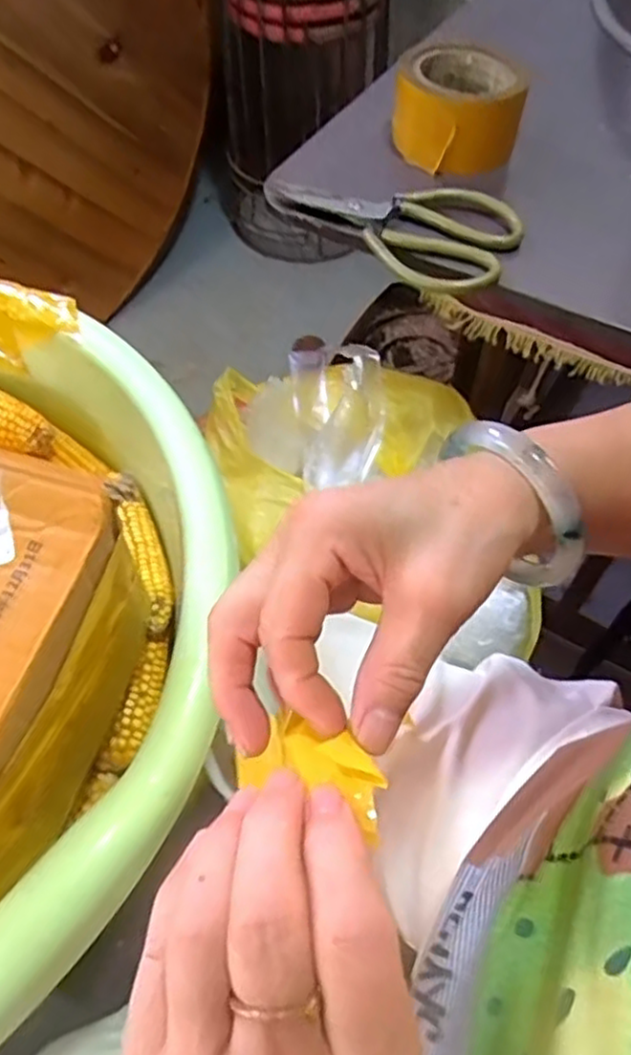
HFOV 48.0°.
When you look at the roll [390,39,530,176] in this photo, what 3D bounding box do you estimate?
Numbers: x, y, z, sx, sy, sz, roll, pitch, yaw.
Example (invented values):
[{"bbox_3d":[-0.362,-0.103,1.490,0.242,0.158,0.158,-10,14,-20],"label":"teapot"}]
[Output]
[{"bbox_3d":[0.121,-0.364,0.614,0.104,0.064,0.103,0,56,1],"label":"roll"}]

